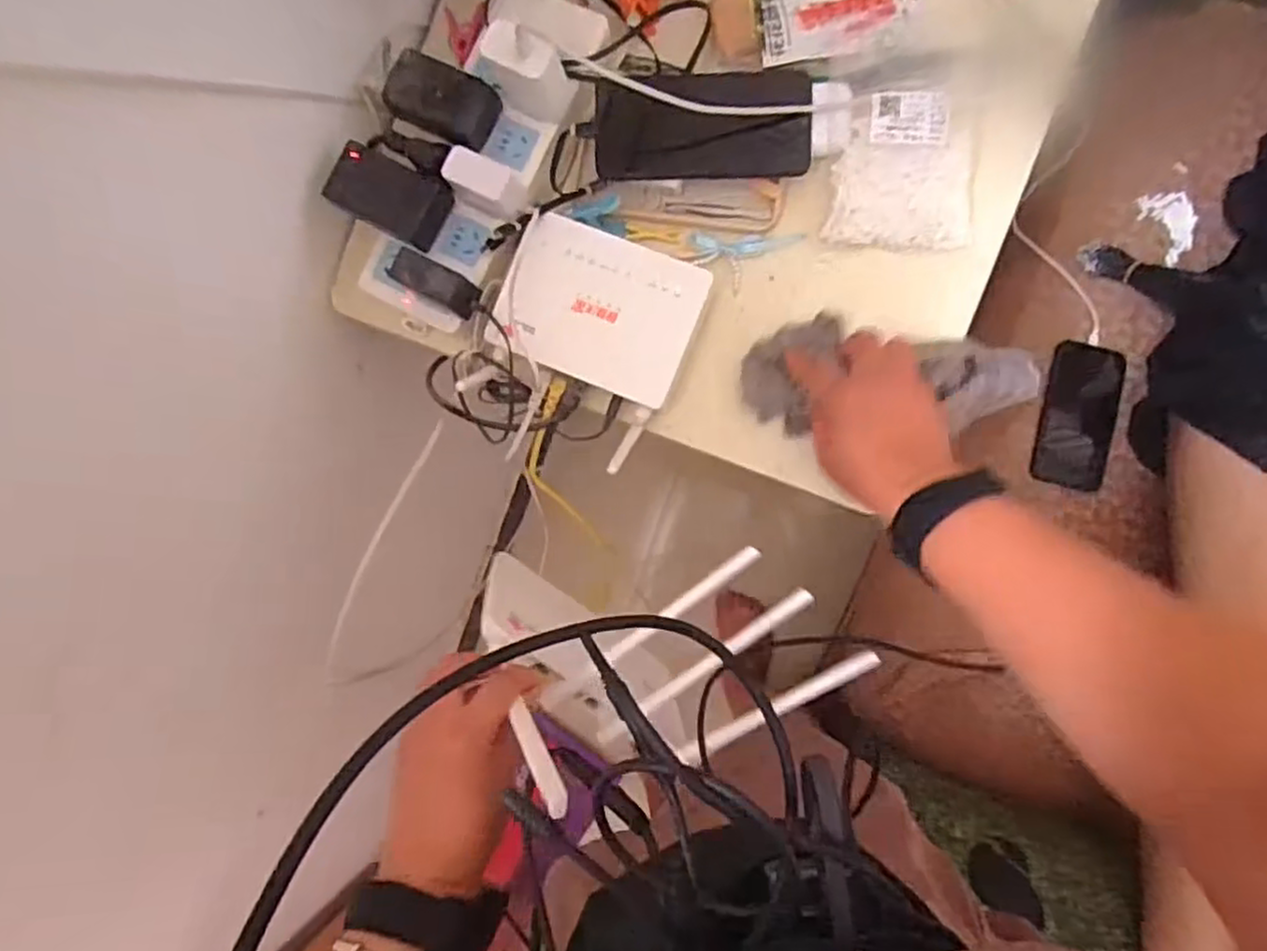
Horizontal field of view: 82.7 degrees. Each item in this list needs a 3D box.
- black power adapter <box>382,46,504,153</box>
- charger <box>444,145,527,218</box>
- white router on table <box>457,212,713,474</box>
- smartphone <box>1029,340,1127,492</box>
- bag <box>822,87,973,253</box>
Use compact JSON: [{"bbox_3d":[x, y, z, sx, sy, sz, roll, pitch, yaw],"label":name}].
[{"bbox_3d":[-0.142,-0.281,0.547,0.080,0.035,0.048,27,91,10],"label":"black power adapter"},{"bbox_3d":[-0.110,-0.217,0.539,0.050,0.038,0.034,26,91,10],"label":"charger"},{"bbox_3d":[-0.034,-0.107,0.541,0.143,0.034,0.151,29,91,10],"label":"white router on table"},{"bbox_3d":[0.520,-0.070,0.841,0.084,0.009,0.168,11,88,10],"label":"smartphone"},{"bbox_3d":[0.195,-0.219,0.518,0.099,0.031,0.102,2,87,9],"label":"bag"}]

